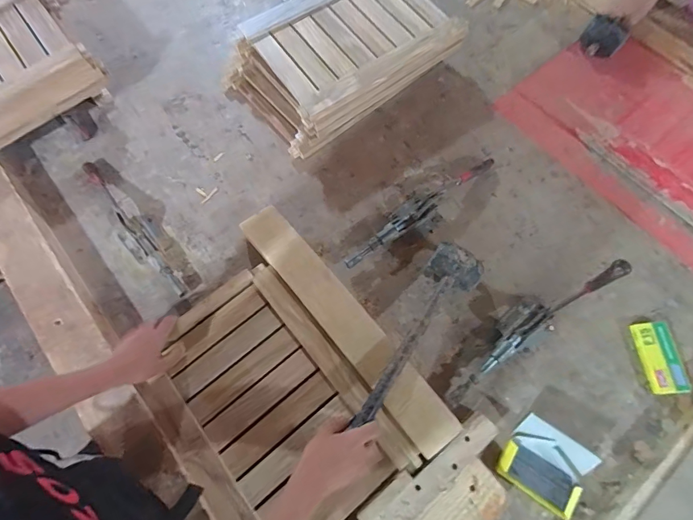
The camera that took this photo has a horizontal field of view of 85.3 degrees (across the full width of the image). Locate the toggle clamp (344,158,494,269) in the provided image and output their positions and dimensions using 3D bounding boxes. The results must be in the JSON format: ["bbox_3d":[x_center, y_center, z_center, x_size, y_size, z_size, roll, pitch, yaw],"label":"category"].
[{"bbox_3d":[0.149,-0.110,0.773,0.390,0.050,0.053,-36,73,-12],"label":"toggle clamp"}]

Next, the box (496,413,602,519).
[{"bbox_3d":[0.324,0.333,0.613,0.120,0.026,0.110,34,73,12],"label":"box"}]

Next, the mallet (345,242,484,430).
[{"bbox_3d":[0.116,0.125,0.661,0.088,0.069,0.357,35,69,12],"label":"mallet"}]

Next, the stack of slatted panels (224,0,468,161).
[{"bbox_3d":[-0.015,-0.476,0.867,0.485,0.108,0.305,-35,73,-12],"label":"stack of slatted panels"}]

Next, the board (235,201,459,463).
[{"bbox_3d":[-0.011,0.103,0.664,0.075,0.029,0.522,-38,74,-11],"label":"board"}]

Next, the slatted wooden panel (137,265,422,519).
[{"bbox_3d":[-0.138,0.248,0.637,0.301,0.028,0.433,-37,74,-12],"label":"slatted wooden panel"}]

